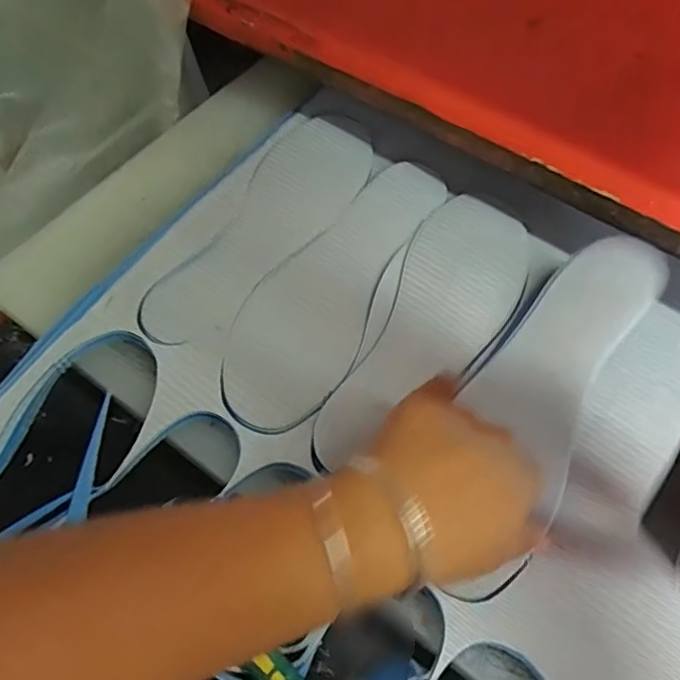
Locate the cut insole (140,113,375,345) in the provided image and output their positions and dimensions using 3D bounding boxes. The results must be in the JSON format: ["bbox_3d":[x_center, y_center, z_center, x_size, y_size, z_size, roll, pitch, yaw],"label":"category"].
[{"bbox_3d":[-0.054,-0.101,0.475,0.089,0.008,0.263,27,64,10],"label":"cut insole"}]

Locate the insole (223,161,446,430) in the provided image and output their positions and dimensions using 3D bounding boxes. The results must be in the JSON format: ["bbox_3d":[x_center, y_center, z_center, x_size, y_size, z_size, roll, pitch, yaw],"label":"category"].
[{"bbox_3d":[0.000,-0.052,0.451,0.088,0.008,0.266,29,64,11],"label":"insole"}]

